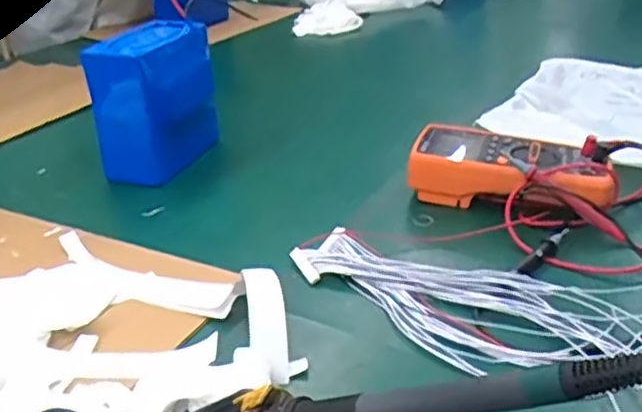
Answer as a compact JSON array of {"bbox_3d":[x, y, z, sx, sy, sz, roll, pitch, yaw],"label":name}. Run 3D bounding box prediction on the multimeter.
[{"bbox_3d":[0.180,-0.029,0.658,0.180,0.057,0.084,9,30,22],"label":"multimeter"}]

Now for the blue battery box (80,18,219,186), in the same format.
[{"bbox_3d":[-0.185,-0.112,0.764,0.096,0.155,0.122,4,29,14],"label":"blue battery box"}]

